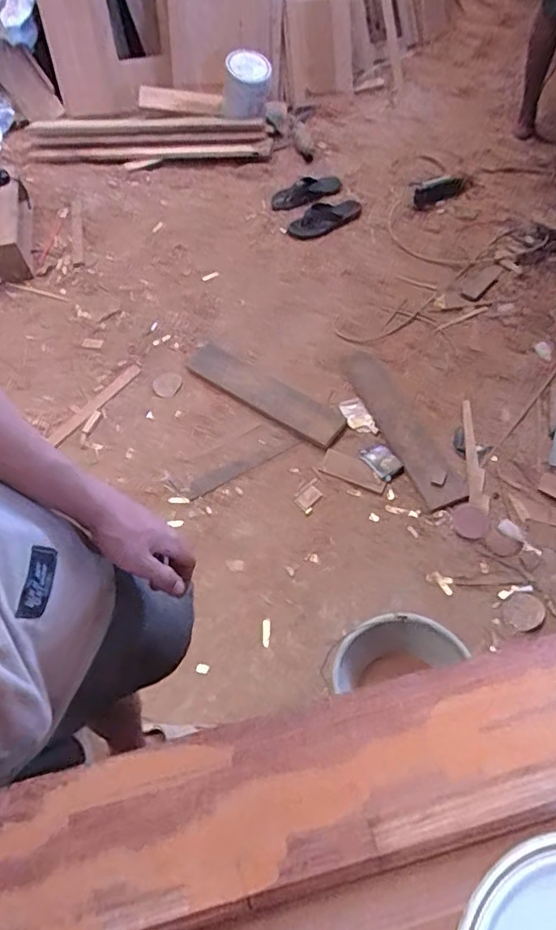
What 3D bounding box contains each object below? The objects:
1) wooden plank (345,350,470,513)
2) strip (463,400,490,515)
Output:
[{"bbox_3d":[0.324,-0.116,1.552,0.120,0.018,0.544,-23,60,-10],"label":"wooden plank"},{"bbox_3d":[0.516,-0.030,1.506,0.049,0.009,0.337,4,59,6],"label":"strip"}]

